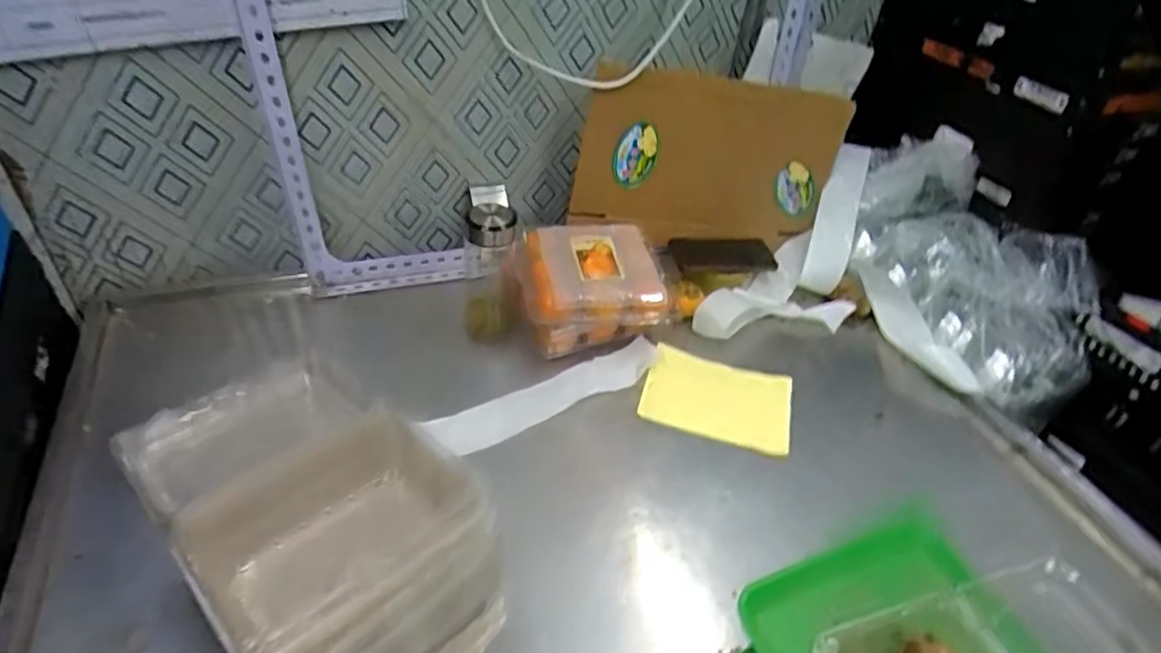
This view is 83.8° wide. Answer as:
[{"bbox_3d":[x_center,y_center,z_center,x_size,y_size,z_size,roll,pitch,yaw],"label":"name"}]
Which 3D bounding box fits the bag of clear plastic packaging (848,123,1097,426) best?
[{"bbox_3d":[0.611,-0.106,0.995,0.256,0.144,0.467,-6,57,-15],"label":"bag of clear plastic packaging"}]

